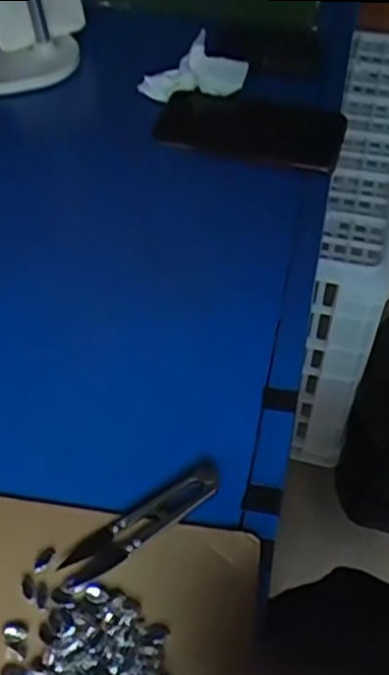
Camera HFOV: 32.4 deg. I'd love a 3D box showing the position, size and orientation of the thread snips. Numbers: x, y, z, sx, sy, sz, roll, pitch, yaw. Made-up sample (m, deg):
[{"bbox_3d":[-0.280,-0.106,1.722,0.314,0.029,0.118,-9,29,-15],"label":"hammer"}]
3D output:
[{"bbox_3d":[-0.029,0.106,0.384,0.097,0.005,0.022,-32,61,-18],"label":"thread snips"}]

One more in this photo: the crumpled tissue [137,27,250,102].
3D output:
[{"bbox_3d":[0.000,-0.248,0.618,0.104,0.032,0.052,3,55,24],"label":"crumpled tissue"}]

